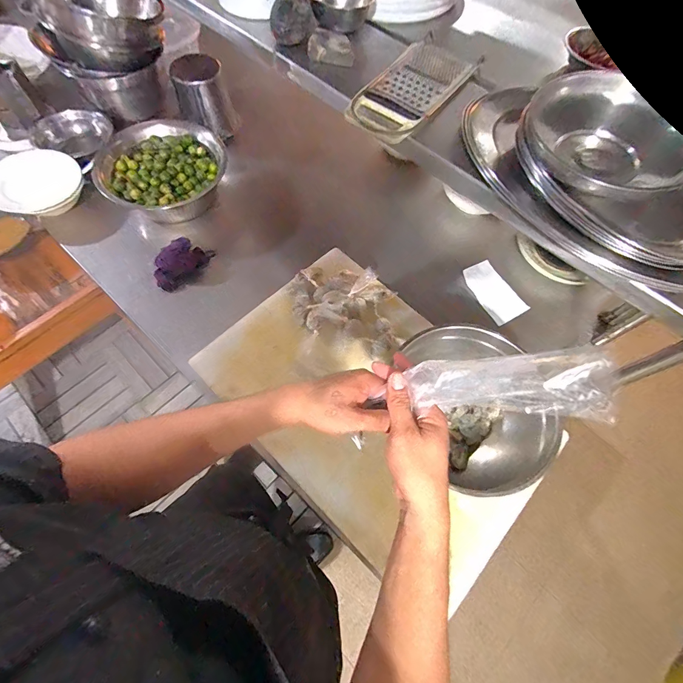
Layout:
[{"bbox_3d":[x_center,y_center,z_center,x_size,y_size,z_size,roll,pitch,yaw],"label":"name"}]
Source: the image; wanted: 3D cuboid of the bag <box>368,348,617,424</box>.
[{"bbox_3d":[0.122,0.045,0.338,0.035,0.204,0.054,30,58,-36],"label":"bag"}]

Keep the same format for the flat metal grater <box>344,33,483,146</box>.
[{"bbox_3d":[0.103,-0.388,0.547,0.114,0.027,0.230,35,68,13],"label":"flat metal grater"}]

